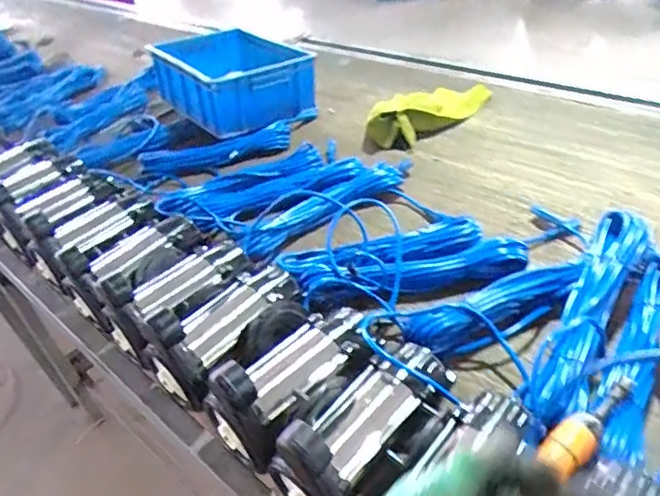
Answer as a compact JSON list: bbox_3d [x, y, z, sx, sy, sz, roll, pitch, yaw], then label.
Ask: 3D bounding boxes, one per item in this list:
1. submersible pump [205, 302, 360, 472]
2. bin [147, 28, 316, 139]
[{"bbox_3d":[-0.042,0.154,0.740,0.119,0.128,0.236,25,52,37],"label":"submersible pump"},{"bbox_3d":[-0.268,-0.462,1.528,0.301,0.138,0.451,-30,42,-21],"label":"bin"}]

